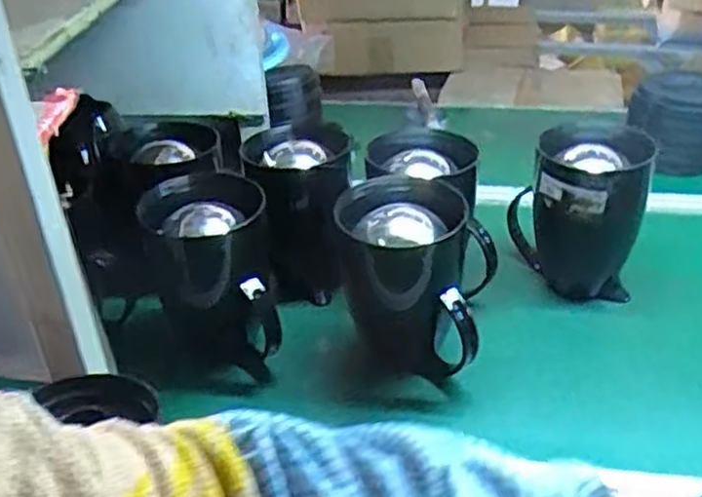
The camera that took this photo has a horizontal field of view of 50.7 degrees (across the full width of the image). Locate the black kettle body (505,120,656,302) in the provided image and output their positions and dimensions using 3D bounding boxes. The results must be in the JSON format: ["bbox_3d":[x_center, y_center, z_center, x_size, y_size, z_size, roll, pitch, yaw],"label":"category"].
[{"bbox_3d":[0.267,-0.033,0.886,0.146,0.190,0.159,7,33,15],"label":"black kettle body"}]

